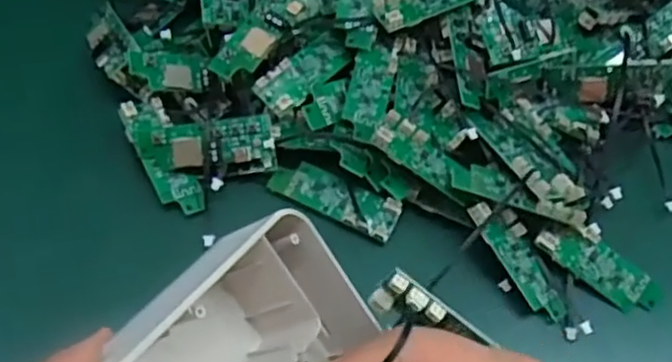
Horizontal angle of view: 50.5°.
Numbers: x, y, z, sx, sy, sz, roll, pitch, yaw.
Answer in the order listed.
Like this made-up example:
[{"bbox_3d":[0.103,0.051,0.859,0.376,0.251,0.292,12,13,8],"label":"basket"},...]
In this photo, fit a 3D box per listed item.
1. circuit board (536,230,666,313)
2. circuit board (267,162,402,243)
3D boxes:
[{"bbox_3d":[0.137,0.045,0.367,0.068,0.005,0.023,35,83,1],"label":"circuit board"},{"bbox_3d":[-0.001,0.009,0.379,0.069,0.008,0.022,24,61,10],"label":"circuit board"}]

